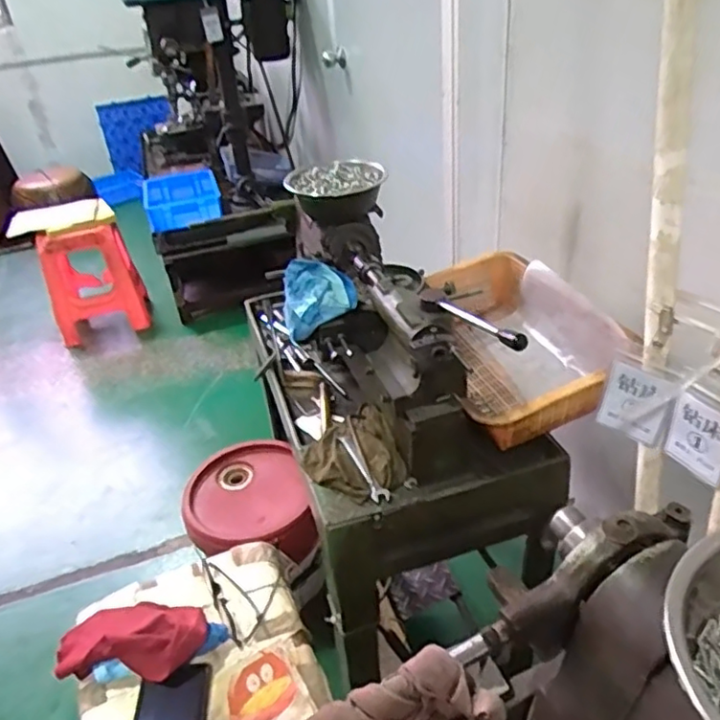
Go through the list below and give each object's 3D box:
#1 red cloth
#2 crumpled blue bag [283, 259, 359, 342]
[{"bbox_3d":[-0.263,0.325,0.722,0.180,0.050,0.087,-1,35,8],"label":"red cloth"},{"bbox_3d":[-0.060,-0.098,0.952,0.110,0.082,0.106,-6,34,0],"label":"crumpled blue bag"}]

